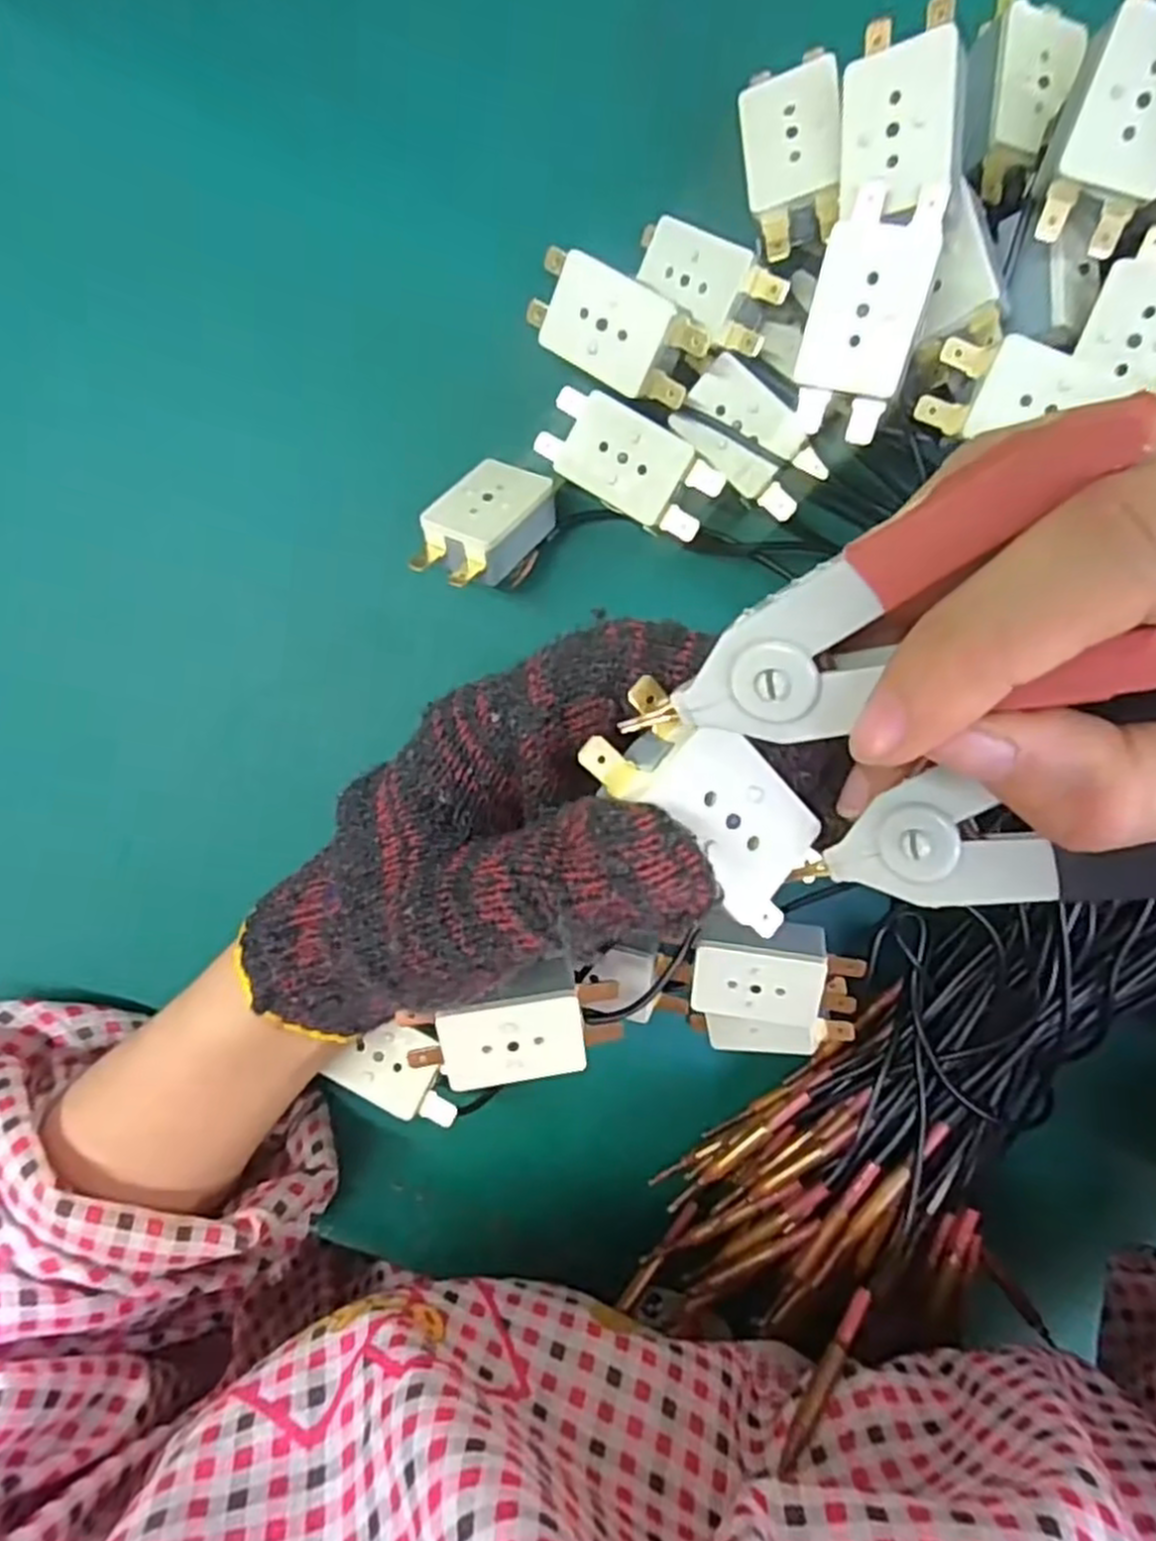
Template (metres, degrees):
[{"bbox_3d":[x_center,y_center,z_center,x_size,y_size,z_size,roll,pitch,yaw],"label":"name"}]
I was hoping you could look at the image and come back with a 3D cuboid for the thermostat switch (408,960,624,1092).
[{"bbox_3d":[-0.017,0.070,0.219,0.055,0.016,0.028,-12,115,-3],"label":"thermostat switch"}]

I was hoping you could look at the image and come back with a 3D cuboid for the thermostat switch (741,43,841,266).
[{"bbox_3d":[0.063,-0.175,0.228,0.027,0.015,0.049,-7,88,17],"label":"thermostat switch"}]

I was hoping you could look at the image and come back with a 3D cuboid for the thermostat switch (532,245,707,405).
[{"bbox_3d":[0.012,-0.132,0.238,0.052,0.014,0.027,36,121,9],"label":"thermostat switch"}]

